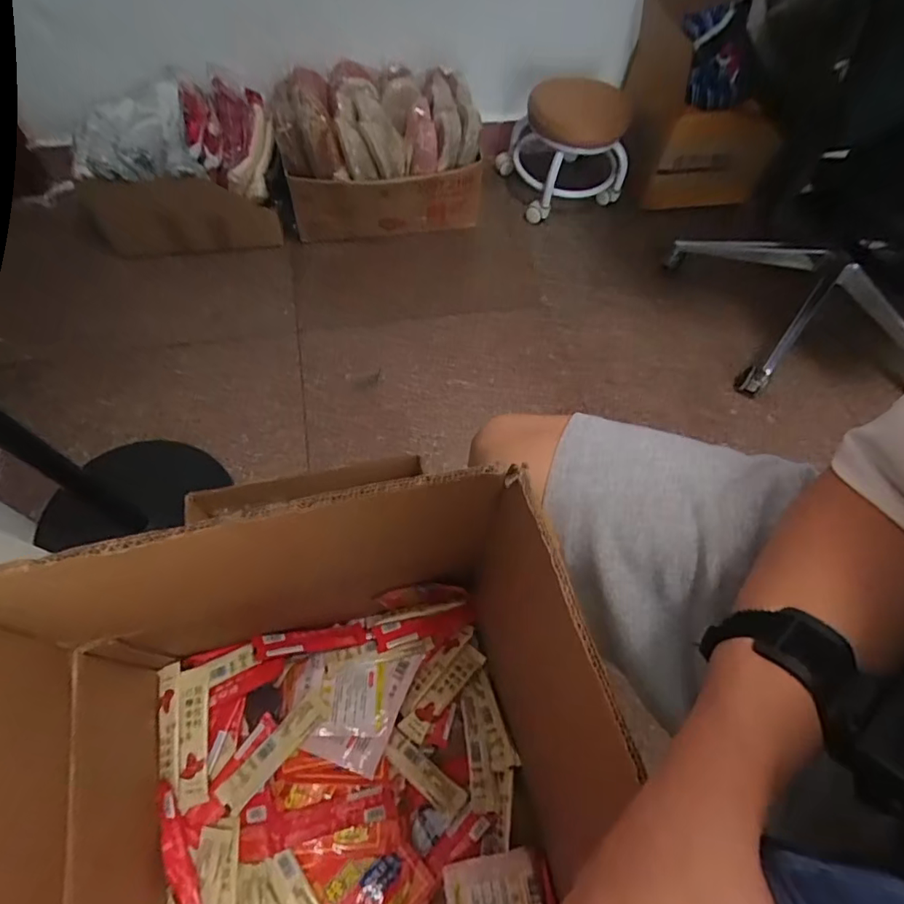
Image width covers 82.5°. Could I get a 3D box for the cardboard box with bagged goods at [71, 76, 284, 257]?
[{"bbox_3d":[-0.635,-0.685,1.243,0.434,0.293,0.284,-7,62,-8],"label":"cardboard box with bagged goods"}]

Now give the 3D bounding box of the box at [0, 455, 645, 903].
[{"bbox_3d":[-0.080,0.352,0.396,0.470,0.413,0.532,-15,63,-12],"label":"box"}]

